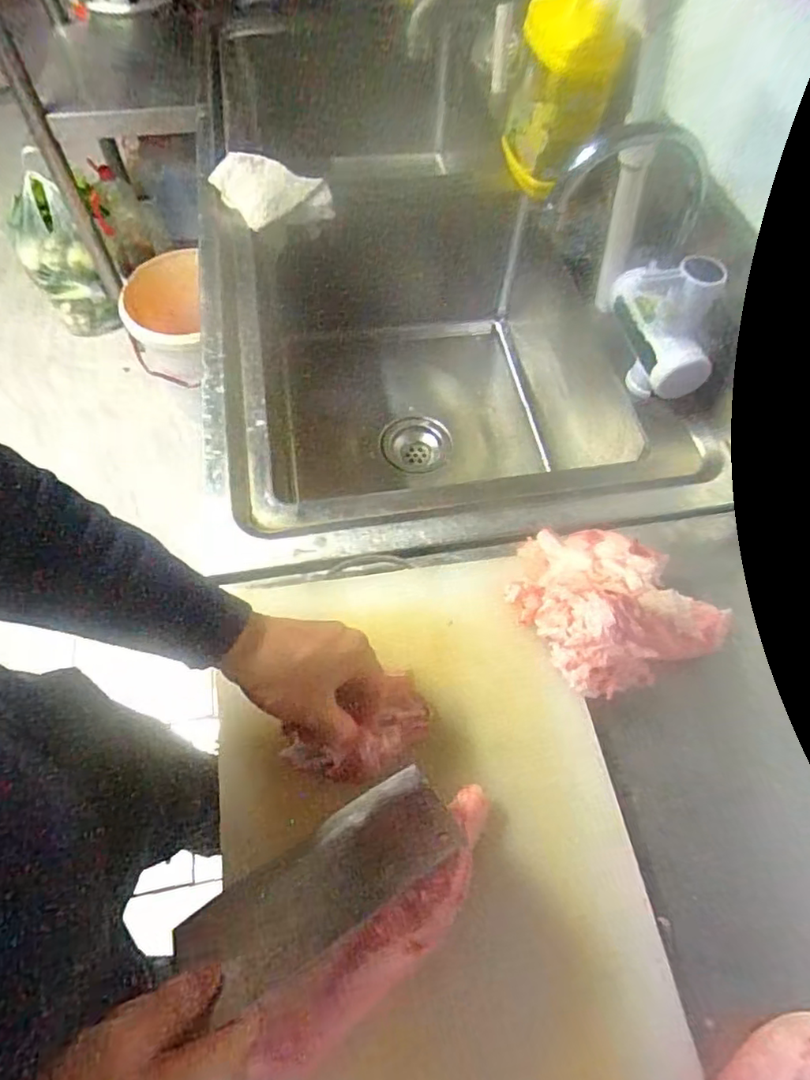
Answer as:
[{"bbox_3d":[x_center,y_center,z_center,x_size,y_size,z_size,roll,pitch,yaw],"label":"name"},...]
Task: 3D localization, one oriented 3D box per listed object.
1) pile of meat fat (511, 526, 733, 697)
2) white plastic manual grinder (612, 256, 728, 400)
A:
[{"bbox_3d":[0.170,0.044,0.510,0.137,0.075,0.160,-27,64,-16],"label":"pile of meat fat"},{"bbox_3d":[0.276,-0.241,0.648,0.058,0.149,0.151,0,60,-1],"label":"white plastic manual grinder"}]

